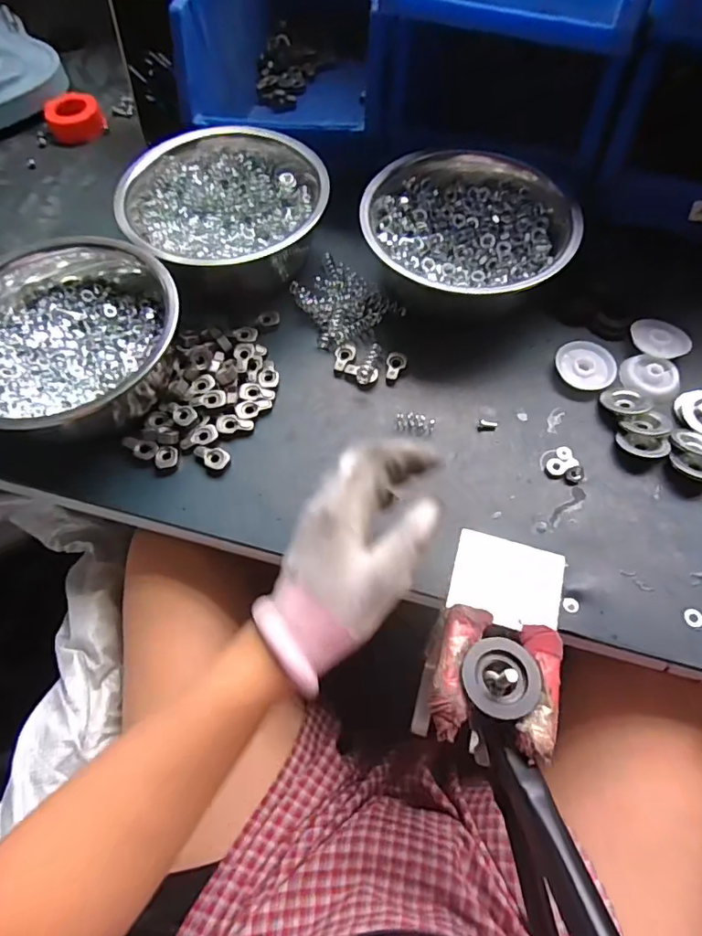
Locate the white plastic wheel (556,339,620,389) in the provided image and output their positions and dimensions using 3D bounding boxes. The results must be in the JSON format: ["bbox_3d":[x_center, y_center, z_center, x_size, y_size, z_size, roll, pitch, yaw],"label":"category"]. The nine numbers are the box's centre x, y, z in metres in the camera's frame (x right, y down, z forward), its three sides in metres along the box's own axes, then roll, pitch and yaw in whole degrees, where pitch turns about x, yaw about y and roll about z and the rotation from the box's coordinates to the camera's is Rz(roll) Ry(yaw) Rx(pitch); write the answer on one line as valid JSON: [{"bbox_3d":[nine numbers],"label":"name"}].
[{"bbox_3d":[0.205,-0.090,0.458,0.051,0.007,0.046,14,64,9],"label":"white plastic wheel"}]

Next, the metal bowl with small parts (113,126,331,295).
[{"bbox_3d":[-0.121,-0.247,0.498,0.172,0.079,0.164,-1,62,1],"label":"metal bowl with small parts"}]

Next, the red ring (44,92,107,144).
[{"bbox_3d":[-0.326,-0.414,0.622,0.063,0.030,0.057,-27,65,-12],"label":"red ring"}]

